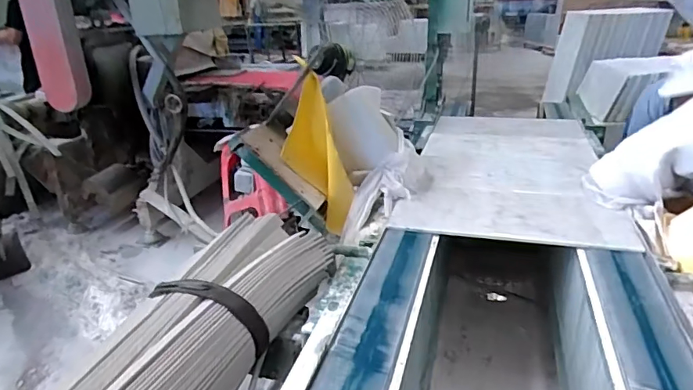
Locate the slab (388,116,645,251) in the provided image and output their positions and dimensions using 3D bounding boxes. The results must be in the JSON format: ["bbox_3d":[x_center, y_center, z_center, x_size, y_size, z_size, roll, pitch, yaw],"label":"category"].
[{"bbox_3d":[0.546,-0.109,1.653,0.588,0.022,1.061,5,26,17],"label":"slab"}]

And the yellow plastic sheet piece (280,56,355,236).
[{"bbox_3d":[-0.083,-0.103,1.385,0.160,0.419,0.117,12,26,31],"label":"yellow plastic sheet piece"}]

